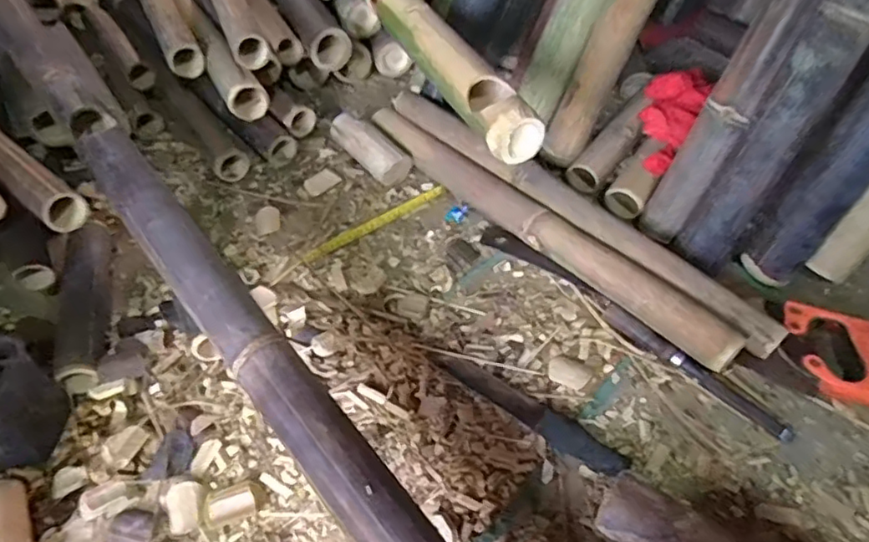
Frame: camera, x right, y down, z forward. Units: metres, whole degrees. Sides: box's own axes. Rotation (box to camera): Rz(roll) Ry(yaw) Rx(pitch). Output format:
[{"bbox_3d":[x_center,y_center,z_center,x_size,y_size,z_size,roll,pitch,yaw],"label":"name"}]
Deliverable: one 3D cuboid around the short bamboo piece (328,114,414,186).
[{"bbox_3d":[-0.105,-0.198,1.002,0.055,0.064,0.166,-33,56,-22],"label":"short bamboo piece"}]

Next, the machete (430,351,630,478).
[{"bbox_3d":[0.106,0.154,0.706,0.247,0.017,0.038,31,59,26],"label":"machete"}]

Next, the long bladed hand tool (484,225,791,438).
[{"bbox_3d":[0.234,0.058,0.784,0.025,0.027,0.452,-38,58,-25],"label":"long bladed hand tool"}]

